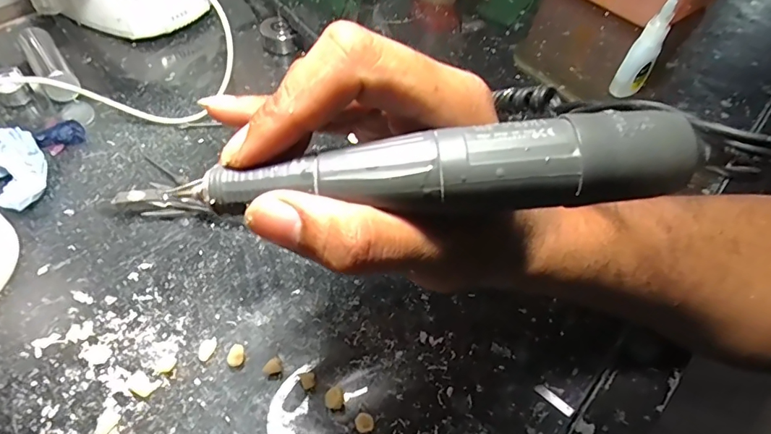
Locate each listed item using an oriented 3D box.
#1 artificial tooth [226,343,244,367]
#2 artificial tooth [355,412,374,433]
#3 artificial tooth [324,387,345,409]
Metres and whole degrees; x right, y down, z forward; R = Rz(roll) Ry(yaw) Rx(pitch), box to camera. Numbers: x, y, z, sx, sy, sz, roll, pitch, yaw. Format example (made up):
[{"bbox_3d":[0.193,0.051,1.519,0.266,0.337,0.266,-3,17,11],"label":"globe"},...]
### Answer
[{"bbox_3d":[-0.080,0.074,0.253,0.008,0.006,0.011,0,51,-5],"label":"artificial tooth"},{"bbox_3d":[-0.011,0.102,0.234,0.009,0.006,0.009,2,51,-3],"label":"artificial tooth"},{"bbox_3d":[-0.026,0.093,0.241,0.009,0.006,0.010,-2,52,-6],"label":"artificial tooth"}]

